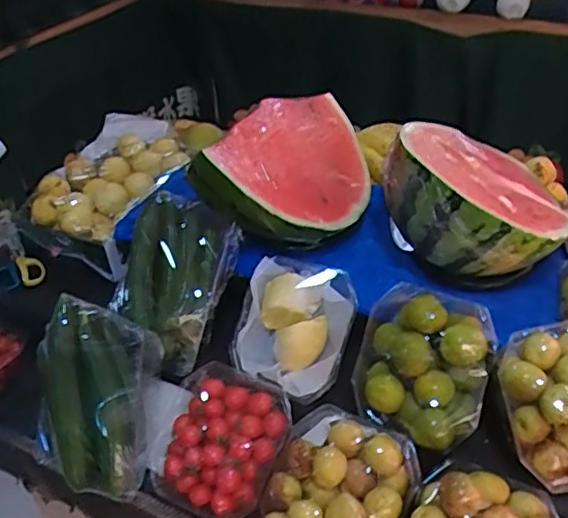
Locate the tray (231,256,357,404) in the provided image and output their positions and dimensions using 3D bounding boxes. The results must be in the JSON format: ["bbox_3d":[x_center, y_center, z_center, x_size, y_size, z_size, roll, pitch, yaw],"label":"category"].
[{"bbox_3d":[0.014,0.081,0.718,0.131,0.050,0.153,17,80,18],"label":"tray"}]

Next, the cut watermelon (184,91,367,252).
[{"bbox_3d":[0.026,-0.116,0.769,0.143,0.134,0.261,26,46,32],"label":"cut watermelon"}]

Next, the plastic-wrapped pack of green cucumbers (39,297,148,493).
[{"bbox_3d":[-0.232,0.157,0.709,0.161,0.224,0.051,10,12,25],"label":"plastic-wrapped pack of green cucumbers"}]

